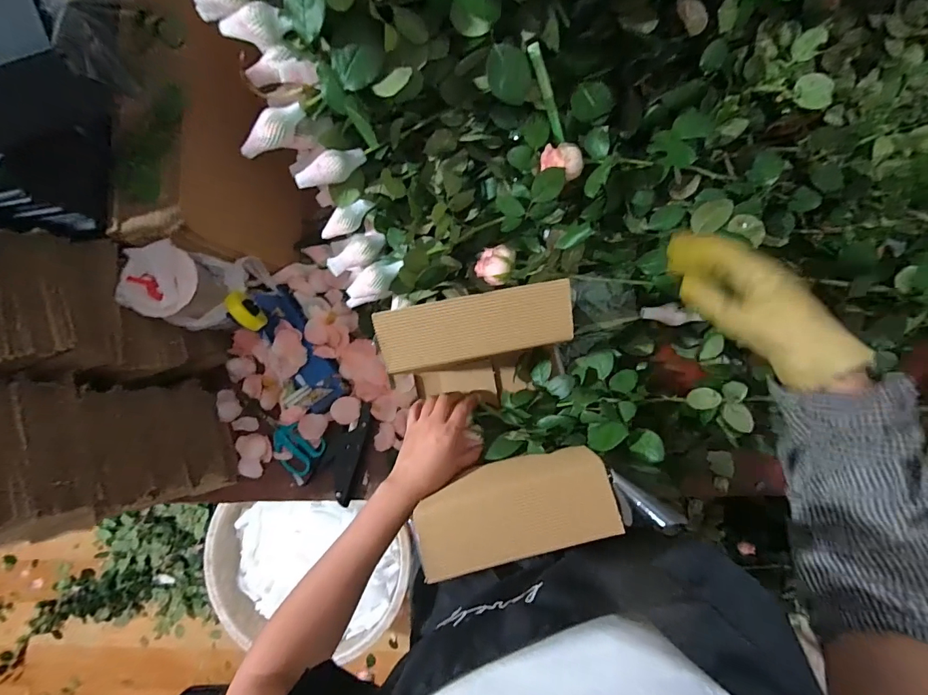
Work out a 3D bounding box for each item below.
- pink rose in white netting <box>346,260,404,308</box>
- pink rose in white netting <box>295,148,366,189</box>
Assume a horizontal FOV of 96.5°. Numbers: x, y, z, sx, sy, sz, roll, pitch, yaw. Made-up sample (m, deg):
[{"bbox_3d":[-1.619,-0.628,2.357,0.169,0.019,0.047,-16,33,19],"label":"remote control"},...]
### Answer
[{"bbox_3d":[-0.119,-0.089,0.561,0.087,0.035,0.038,-36,82,1],"label":"pink rose in white netting"},{"bbox_3d":[-0.160,-0.217,0.500,0.087,0.028,0.030,-30,82,-13],"label":"pink rose in white netting"}]

